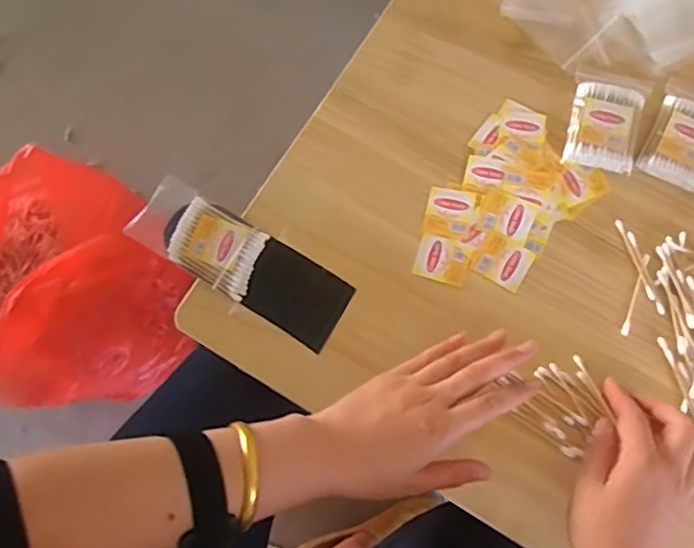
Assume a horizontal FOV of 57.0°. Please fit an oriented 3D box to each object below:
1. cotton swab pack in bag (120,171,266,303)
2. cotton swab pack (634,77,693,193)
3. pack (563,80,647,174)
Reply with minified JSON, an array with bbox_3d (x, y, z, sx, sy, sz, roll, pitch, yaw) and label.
[{"bbox_3d":[-0.125,-0.030,0.546,0.114,0.021,0.060,30,78,9],"label":"cotton swab pack in bag"},{"bbox_3d":[0.292,-0.121,0.543,0.061,0.017,0.099,30,78,9],"label":"cotton swab pack"},{"bbox_3d":[0.222,-0.128,0.550,0.056,0.014,0.077,15,76,6],"label":"pack"}]

